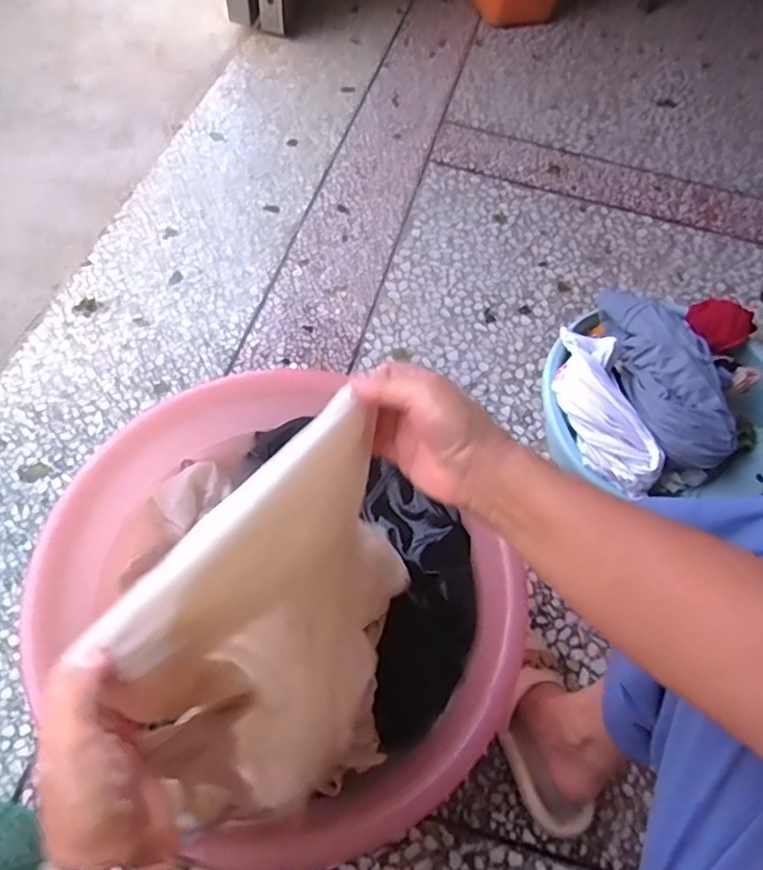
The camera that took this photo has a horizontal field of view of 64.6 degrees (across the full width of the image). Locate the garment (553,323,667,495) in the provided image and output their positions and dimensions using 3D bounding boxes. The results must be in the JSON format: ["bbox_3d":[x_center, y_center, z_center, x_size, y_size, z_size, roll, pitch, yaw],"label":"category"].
[{"bbox_3d":[0.282,-0.034,0.762,0.083,0.064,0.222,-8,62,-10],"label":"garment"}]

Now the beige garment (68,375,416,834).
[{"bbox_3d":[-0.060,0.173,0.484,0.157,0.313,0.256,35,64,15],"label":"beige garment"}]

